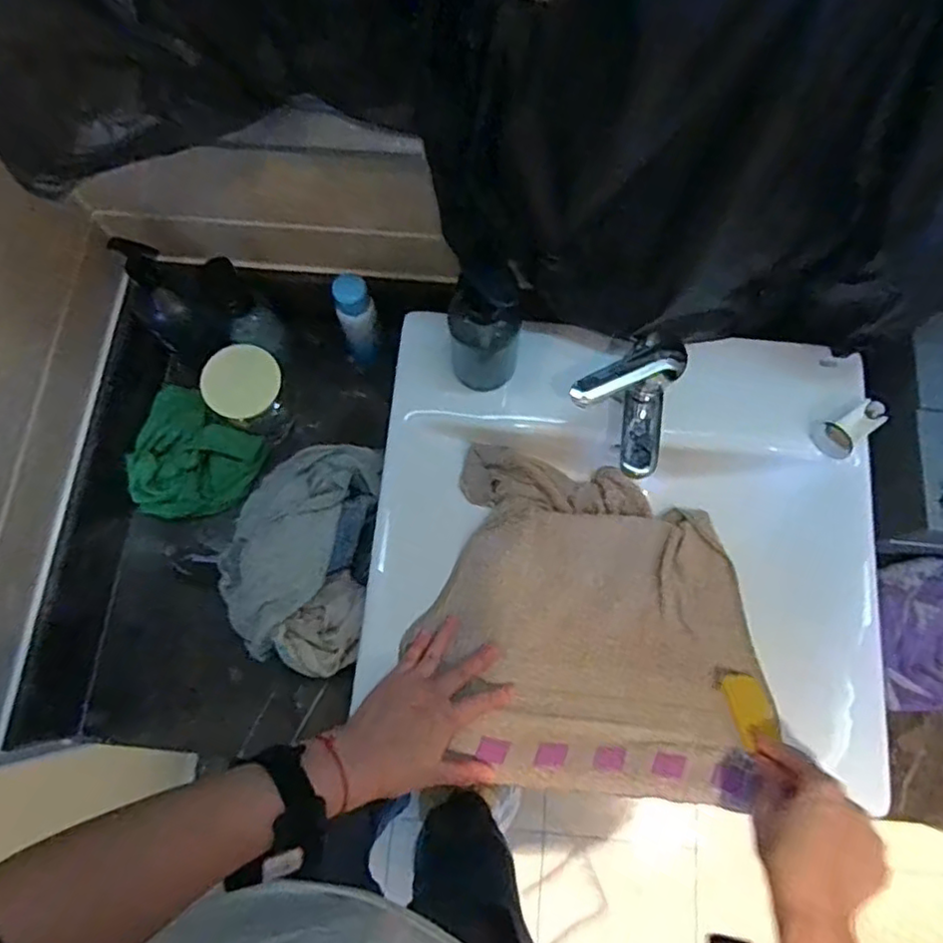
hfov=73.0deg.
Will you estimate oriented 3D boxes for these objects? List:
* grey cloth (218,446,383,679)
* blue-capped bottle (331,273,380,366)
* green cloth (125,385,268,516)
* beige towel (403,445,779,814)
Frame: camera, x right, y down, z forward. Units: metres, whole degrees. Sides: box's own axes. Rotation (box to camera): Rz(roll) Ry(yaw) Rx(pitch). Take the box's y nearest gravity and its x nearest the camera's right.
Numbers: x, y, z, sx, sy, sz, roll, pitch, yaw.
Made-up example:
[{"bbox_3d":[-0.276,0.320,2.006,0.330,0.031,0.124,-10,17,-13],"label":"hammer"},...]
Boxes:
[{"bbox_3d":[-0.186,0.087,0.689,0.153,0.089,0.245,3,75,1],"label":"grey cloth"},{"bbox_3d":[-0.127,-0.168,0.726,0.043,0.126,0.047,-16,75,-4],"label":"blue-capped bottle"},{"bbox_3d":[-0.326,-0.014,0.735,0.146,0.039,0.142,25,76,7],"label":"green cloth"},{"bbox_3d":[0.125,0.136,0.617,0.294,0.085,0.299,6,75,2],"label":"beige towel"}]

